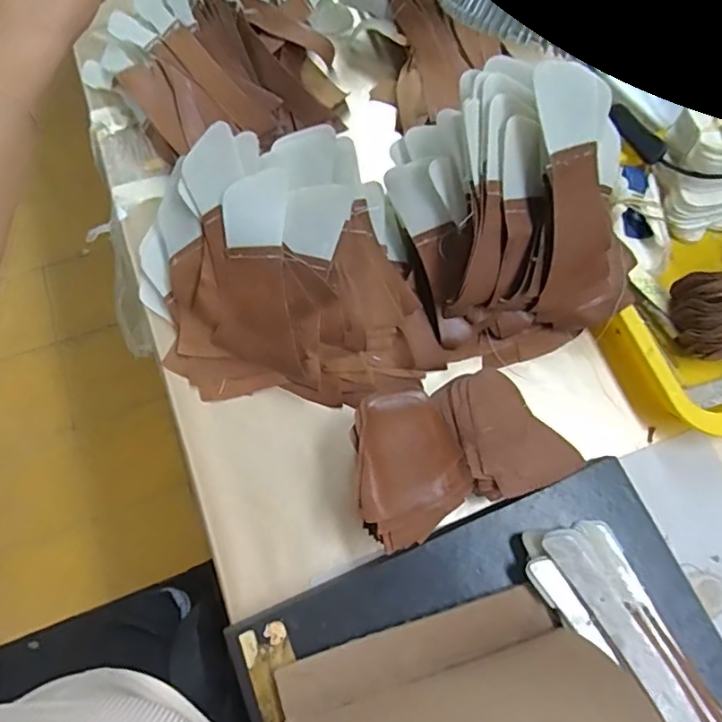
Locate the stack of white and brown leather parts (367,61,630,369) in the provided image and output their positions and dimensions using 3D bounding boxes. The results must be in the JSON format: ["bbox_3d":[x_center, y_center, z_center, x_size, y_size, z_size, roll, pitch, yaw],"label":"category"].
[{"bbox_3d":[0.118,-0.116,0.426,0.174,0.155,0.198,-32,74,-11],"label":"stack of white and brown leather parts"}]

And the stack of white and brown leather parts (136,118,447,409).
[{"bbox_3d":[-0.063,-0.071,0.442,0.232,0.097,0.190,-4,71,-2],"label":"stack of white and brown leather parts"}]

